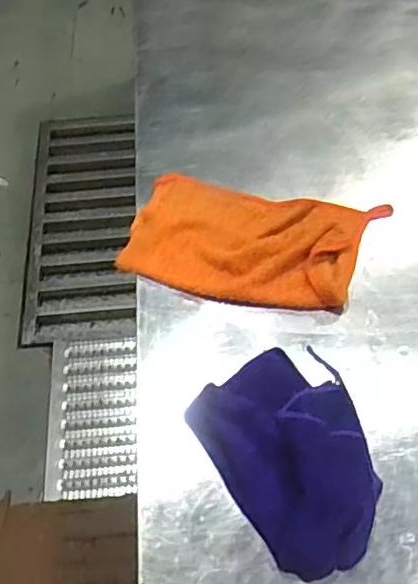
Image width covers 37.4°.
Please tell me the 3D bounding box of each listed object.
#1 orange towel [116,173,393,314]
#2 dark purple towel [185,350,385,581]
[{"bbox_3d":[0.042,-0.058,0.694,0.256,0.020,0.155,11,58,9],"label":"orange towel"},{"bbox_3d":[0.082,0.140,0.555,0.157,0.037,0.198,-28,60,-15],"label":"dark purple towel"}]

